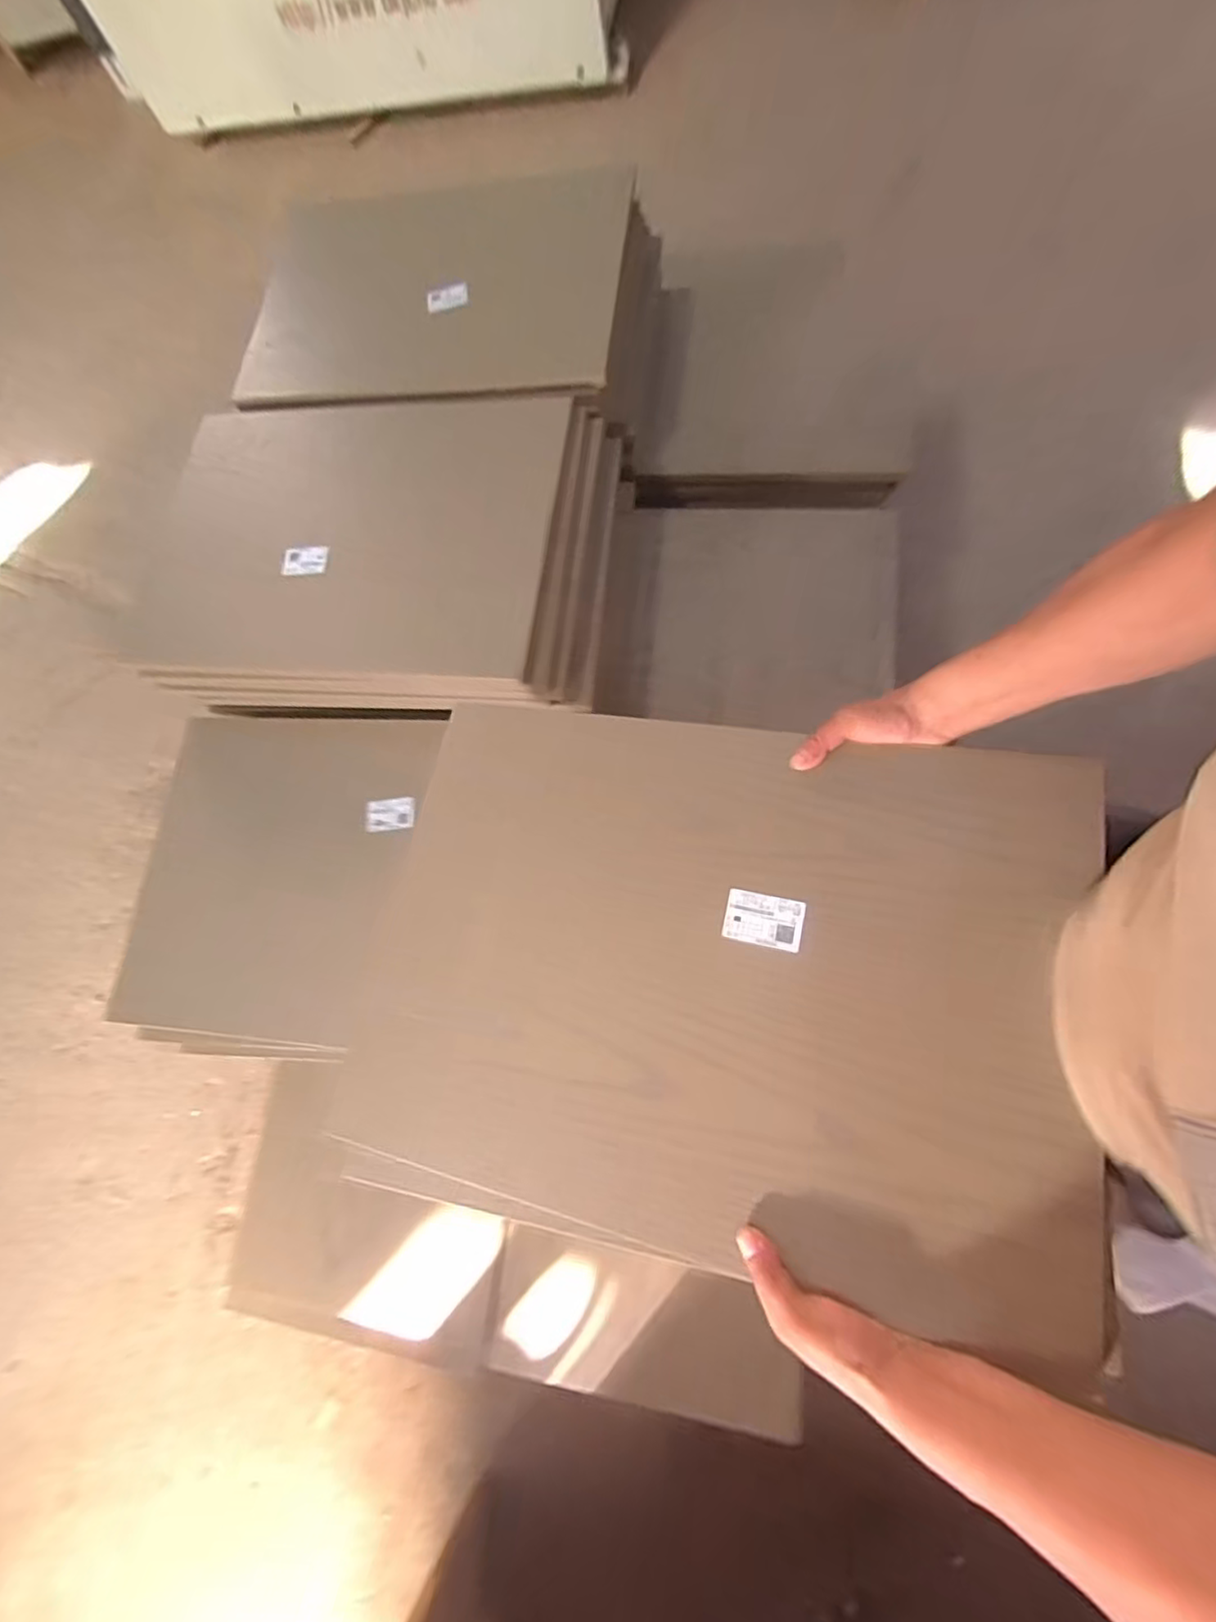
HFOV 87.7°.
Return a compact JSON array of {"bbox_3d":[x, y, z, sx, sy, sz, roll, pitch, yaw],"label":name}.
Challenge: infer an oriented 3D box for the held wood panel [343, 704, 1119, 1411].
[{"bbox_3d":[0.066,0.123,0.506,0.541,0.017,0.409,6,74,16],"label":"held wood panel"}]

